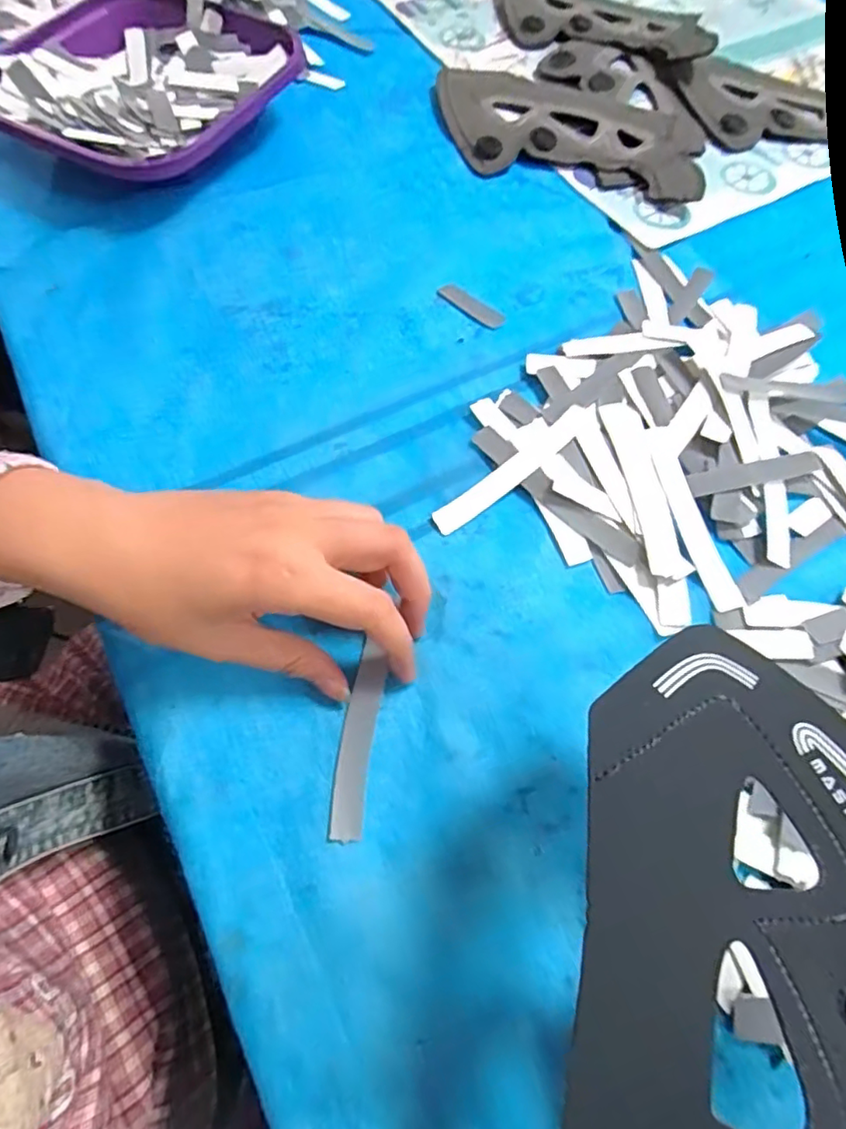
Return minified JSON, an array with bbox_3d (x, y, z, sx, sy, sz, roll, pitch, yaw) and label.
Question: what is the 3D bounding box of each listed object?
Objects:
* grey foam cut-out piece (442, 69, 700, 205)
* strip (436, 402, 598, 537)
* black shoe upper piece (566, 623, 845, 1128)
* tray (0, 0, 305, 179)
[{"bbox_3d":[0.108,-0.329,0.429,0.202,0.013,0.119,15,66,5],"label":"grey foam cut-out piece"},{"bbox_3d":[0.052,-0.053,0.300,0.112,0.005,0.016,-36,72,-16],"label":"strip"},{"bbox_3d":[0.096,0.122,0.153,0.115,0.022,0.201,14,66,4],"label":"black shoe upper piece"},{"bbox_3d":[-0.194,-0.333,0.403,0.190,0.040,0.188,25,67,9],"label":"tray"}]

